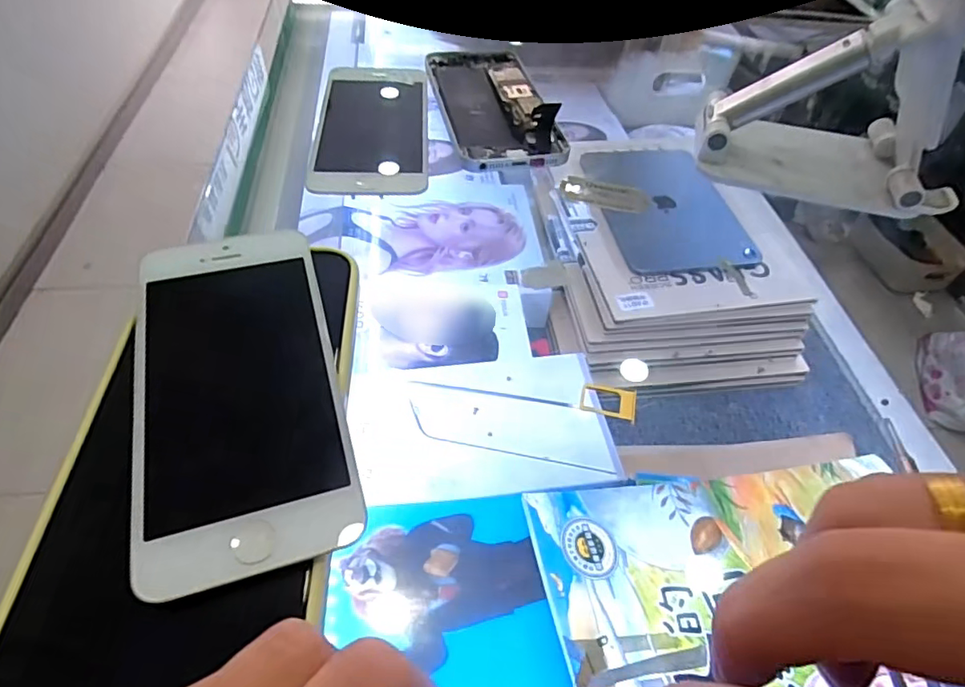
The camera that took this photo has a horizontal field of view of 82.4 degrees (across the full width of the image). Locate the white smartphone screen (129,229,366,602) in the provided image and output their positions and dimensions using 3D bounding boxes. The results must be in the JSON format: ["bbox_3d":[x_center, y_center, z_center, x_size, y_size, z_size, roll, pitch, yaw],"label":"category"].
[{"bbox_3d":[-0.075,0.012,0.170,0.055,0.013,0.119,-13,53,-14],"label":"white smartphone screen"}]

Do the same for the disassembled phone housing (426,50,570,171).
[{"bbox_3d":[0.004,-0.141,0.311,0.058,0.016,0.127,-8,52,-10],"label":"disassembled phone housing"}]

